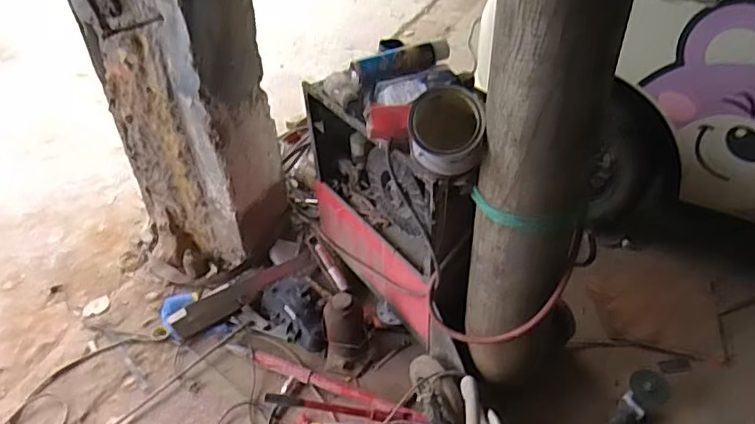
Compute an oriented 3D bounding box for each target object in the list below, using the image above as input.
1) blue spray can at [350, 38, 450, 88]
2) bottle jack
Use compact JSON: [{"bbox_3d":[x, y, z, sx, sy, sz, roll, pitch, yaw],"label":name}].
[{"bbox_3d":[0.071,-0.417,1.549,0.283,0.057,0.081,-20,45,-19],"label":"blue spray can"},{"bbox_3d":[-0.097,0.347,1.639,0.124,0.221,0.105,-5,42,-2],"label":"bottle jack"}]

